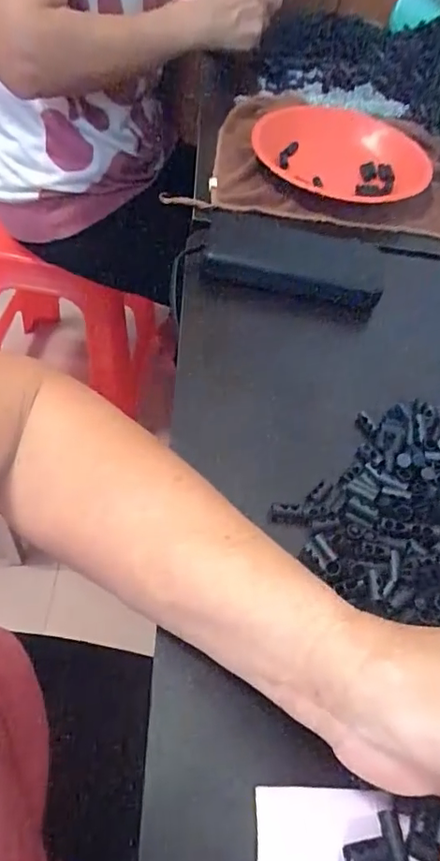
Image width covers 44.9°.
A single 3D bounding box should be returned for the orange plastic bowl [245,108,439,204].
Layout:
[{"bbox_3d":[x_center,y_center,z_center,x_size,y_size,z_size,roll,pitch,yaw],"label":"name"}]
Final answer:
[{"bbox_3d":[0.139,-0.312,0.604,0.197,0.031,0.175,-1,52,-11],"label":"orange plastic bowl"}]

